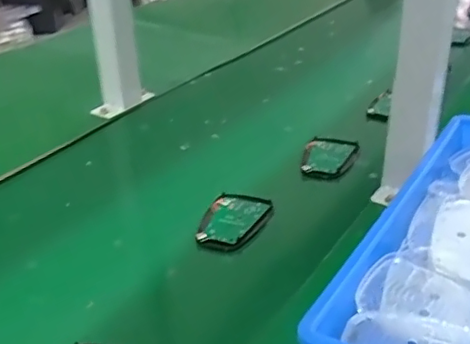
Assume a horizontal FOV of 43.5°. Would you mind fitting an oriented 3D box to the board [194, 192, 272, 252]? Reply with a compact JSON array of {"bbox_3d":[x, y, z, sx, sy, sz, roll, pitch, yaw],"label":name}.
[{"bbox_3d":[-0.005,0.051,0.612,0.062,0.012,0.091,13,32,25],"label":"board"}]

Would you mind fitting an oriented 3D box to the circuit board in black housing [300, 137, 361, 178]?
[{"bbox_3d":[0.114,-0.021,0.729,0.059,0.009,0.095,11,32,21],"label":"circuit board in black housing"}]

